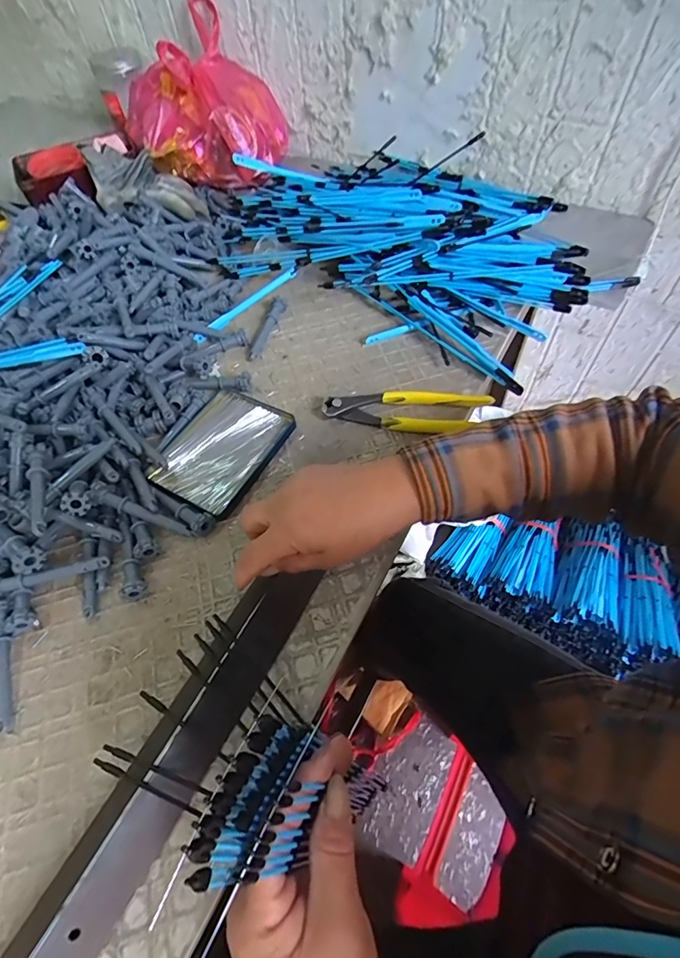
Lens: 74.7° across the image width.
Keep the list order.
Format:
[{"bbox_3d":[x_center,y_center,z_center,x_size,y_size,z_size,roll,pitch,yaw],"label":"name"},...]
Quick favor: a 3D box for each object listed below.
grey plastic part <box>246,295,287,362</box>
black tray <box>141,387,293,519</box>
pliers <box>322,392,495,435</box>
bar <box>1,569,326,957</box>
[{"bbox_3d":[-0.088,-0.178,0.525,0.016,0.017,0.092,16,60,13],"label":"grey plastic part"},{"bbox_3d":[-0.116,-0.031,0.441,0.096,0.013,0.131,25,63,17],"label":"black tray"},{"bbox_3d":[0.065,-0.066,0.444,0.160,0.020,0.040,5,59,6],"label":"pliers"},{"bbox_3d":[-0.101,0.176,0.293,0.042,0.028,0.268,25,64,17],"label":"bar"}]

